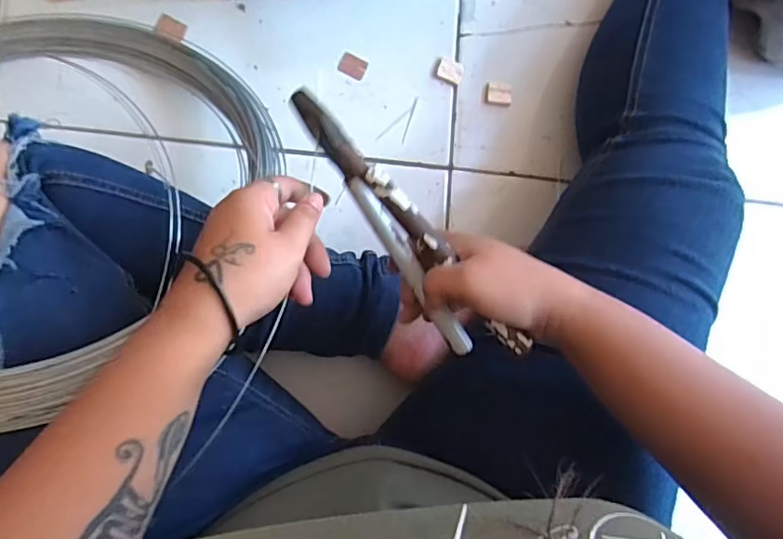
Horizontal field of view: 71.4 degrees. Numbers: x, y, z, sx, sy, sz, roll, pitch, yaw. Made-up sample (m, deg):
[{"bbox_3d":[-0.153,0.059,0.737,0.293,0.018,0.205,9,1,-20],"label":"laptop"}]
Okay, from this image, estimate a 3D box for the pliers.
[{"bbox_3d":[0.004,-0.030,0.365,0.027,0.075,0.216,-38,95,-9],"label":"pliers"}]

